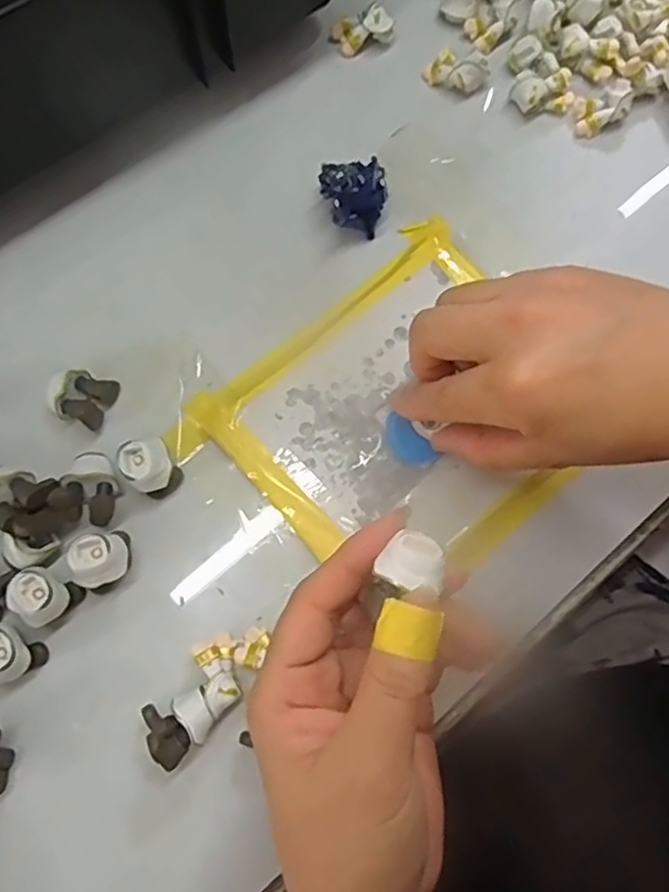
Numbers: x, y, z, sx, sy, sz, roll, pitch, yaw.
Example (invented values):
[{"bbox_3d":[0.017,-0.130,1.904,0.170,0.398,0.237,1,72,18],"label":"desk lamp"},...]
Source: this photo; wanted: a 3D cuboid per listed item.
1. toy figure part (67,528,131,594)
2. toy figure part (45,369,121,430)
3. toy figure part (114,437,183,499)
[{"bbox_3d":[-0.095,0.047,0.274,0.021,0.026,0.022,-20,78,-6],"label":"toy figure part"},{"bbox_3d":[-0.112,-0.022,0.291,0.024,0.016,0.024,17,77,2],"label":"toy figure part"},{"bbox_3d":[-0.078,0.009,0.282,0.019,0.026,0.021,-32,80,-9],"label":"toy figure part"}]

